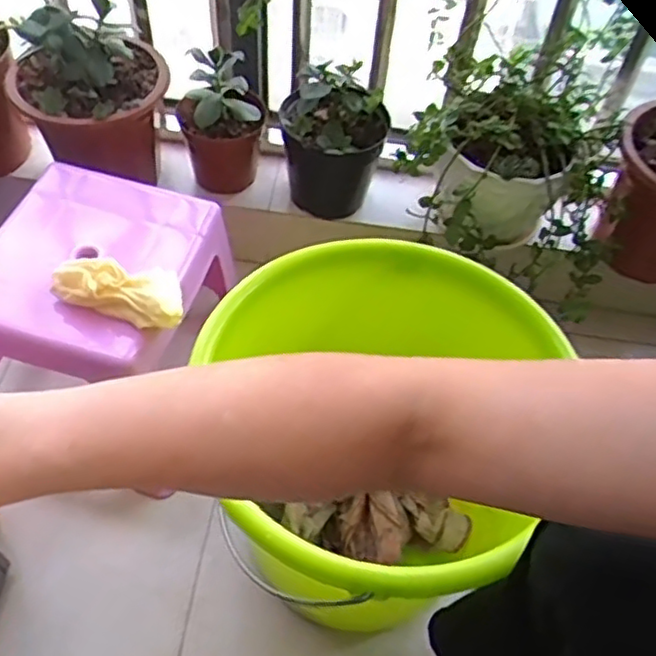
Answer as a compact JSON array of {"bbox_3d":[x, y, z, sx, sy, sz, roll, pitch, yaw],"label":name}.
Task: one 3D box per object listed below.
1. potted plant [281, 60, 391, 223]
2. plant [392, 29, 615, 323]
[{"bbox_3d":[0.005,-0.236,0.880,0.129,0.190,0.128,7,54,0],"label":"potted plant"},{"bbox_3d":[0.245,-0.210,0.873,0.271,0.207,0.236,19,55,9],"label":"plant"}]

